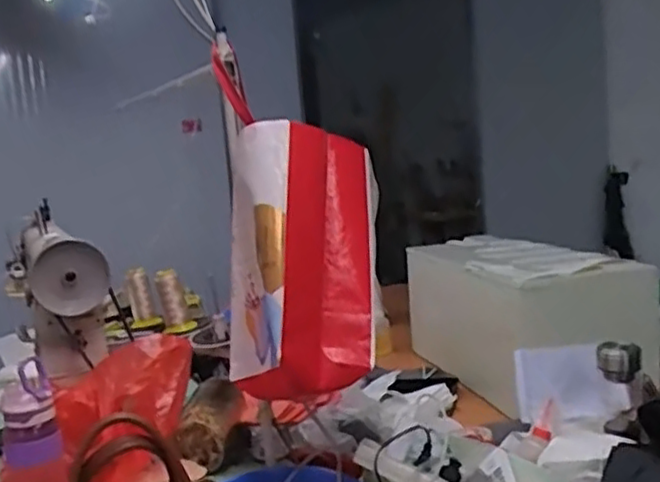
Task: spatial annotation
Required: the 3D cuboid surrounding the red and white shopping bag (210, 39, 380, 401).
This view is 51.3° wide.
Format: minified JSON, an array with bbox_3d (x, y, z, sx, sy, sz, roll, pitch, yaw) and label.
[{"bbox_3d":[-0.048,0.002,0.996,0.230,0.424,0.188,-6,7,-3],"label":"red and white shopping bag"}]

